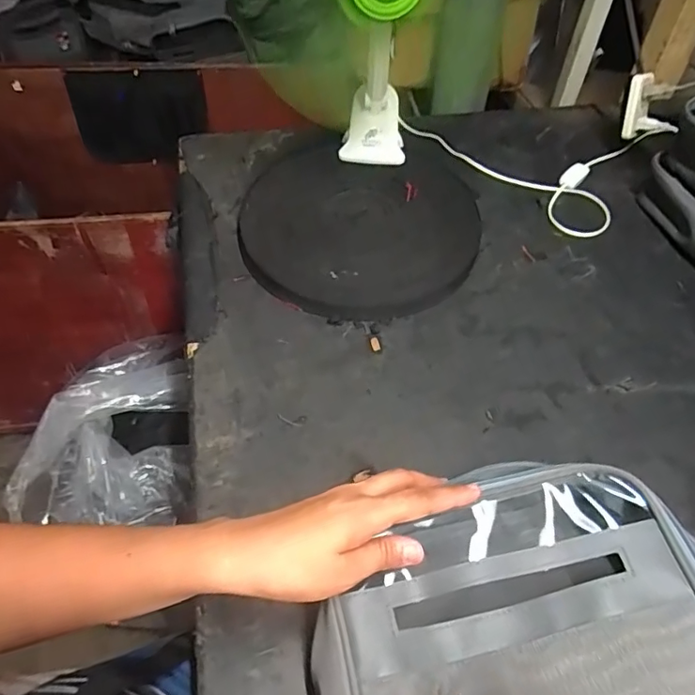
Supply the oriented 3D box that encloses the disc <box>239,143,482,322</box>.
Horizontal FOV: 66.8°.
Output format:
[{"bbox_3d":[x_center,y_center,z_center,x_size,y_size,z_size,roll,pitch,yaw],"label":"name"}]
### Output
[{"bbox_3d":[0.017,-0.148,0.624,0.266,0.034,0.278,1,51,-1],"label":"disc"}]

